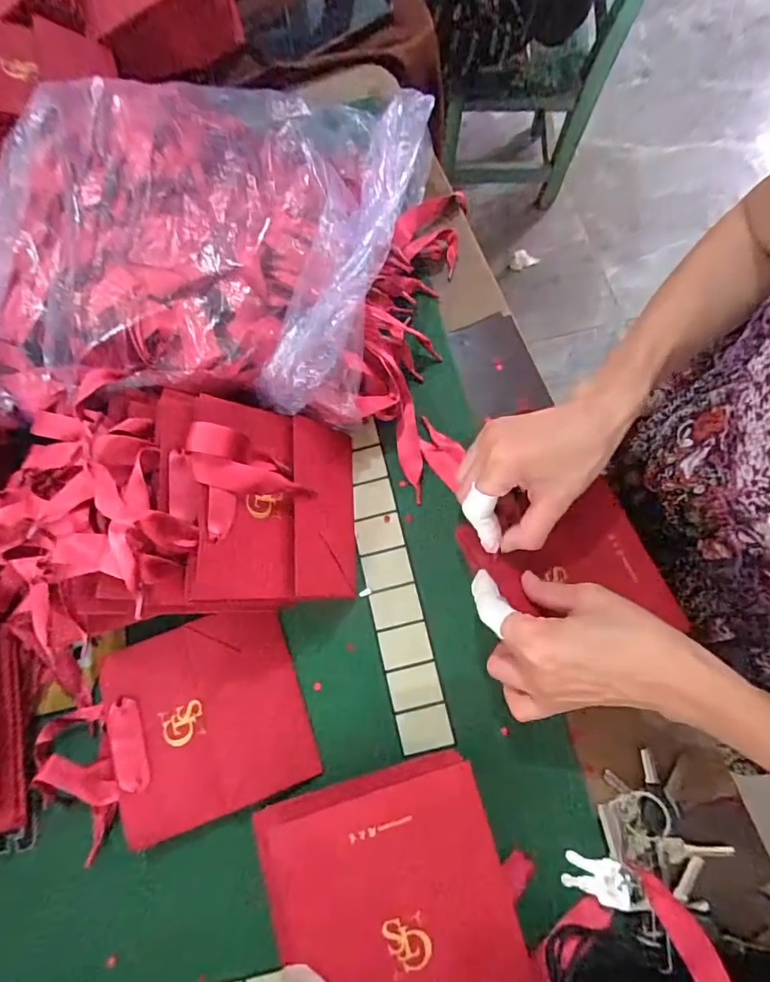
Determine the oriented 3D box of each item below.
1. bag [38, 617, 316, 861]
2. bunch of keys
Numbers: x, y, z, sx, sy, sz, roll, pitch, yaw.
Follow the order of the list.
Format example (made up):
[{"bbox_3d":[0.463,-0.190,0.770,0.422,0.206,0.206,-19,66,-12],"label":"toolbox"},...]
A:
[{"bbox_3d":[-0.161,0.177,0.367,0.188,0.033,0.138,-18,75,-3],"label":"bag"},{"bbox_3d":[0.179,0.254,0.333,0.101,0.027,0.092,-37,77,-8],"label":"bunch of keys"}]

